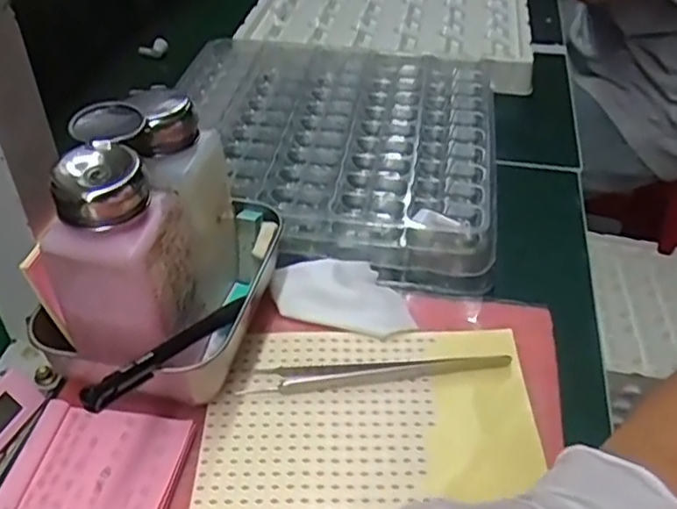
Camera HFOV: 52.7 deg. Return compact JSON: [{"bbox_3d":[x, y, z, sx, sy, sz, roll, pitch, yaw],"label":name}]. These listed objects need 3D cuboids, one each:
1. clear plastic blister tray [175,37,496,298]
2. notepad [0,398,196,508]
[{"bbox_3d":[-0.011,-0.092,0.521,0.251,0.030,0.266,6,42,7],"label":"clear plastic blister tray"},{"bbox_3d":[-0.114,0.104,0.314,0.076,0.013,0.076,6,42,7],"label":"notepad"}]

